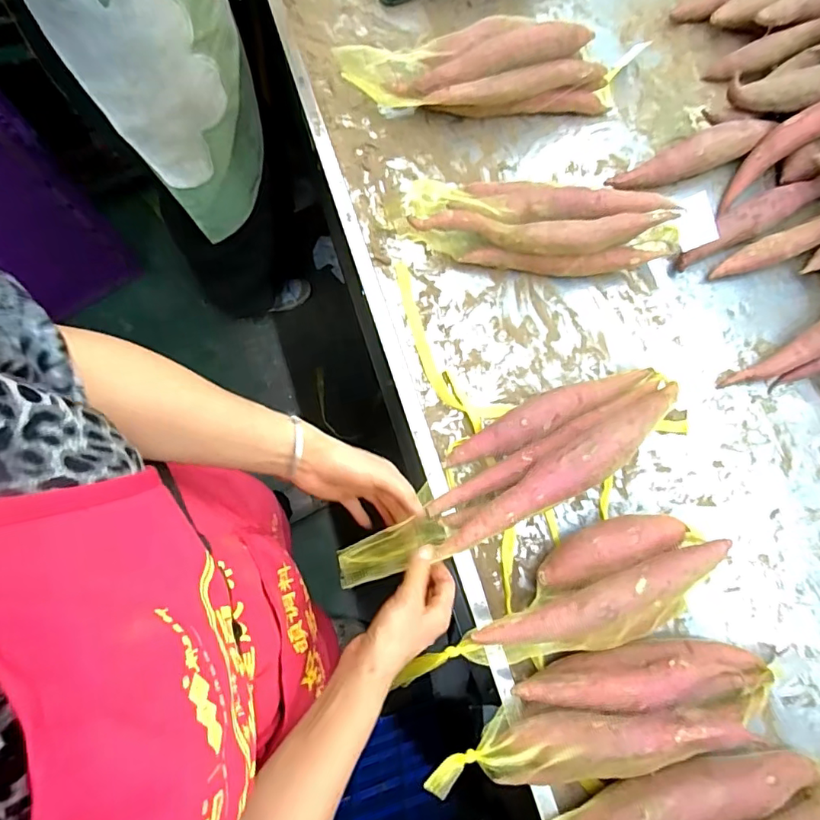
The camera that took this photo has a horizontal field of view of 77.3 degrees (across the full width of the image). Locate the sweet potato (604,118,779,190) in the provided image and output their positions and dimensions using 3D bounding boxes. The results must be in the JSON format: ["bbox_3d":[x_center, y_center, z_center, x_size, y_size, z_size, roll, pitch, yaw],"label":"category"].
[{"bbox_3d":[0.367,-0.334,0.673,0.219,0.043,0.046,-20,81,-5],"label":"sweet potato"}]

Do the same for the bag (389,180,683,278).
[{"bbox_3d":[0.155,-0.228,0.630,0.359,0.067,0.109,10,79,0],"label":"bag"}]

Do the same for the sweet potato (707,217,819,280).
[{"bbox_3d":[0.477,-0.210,0.653,0.186,0.041,0.042,-23,81,-5],"label":"sweet potato"}]

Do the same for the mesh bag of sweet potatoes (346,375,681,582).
[{"bbox_3d":[0.119,0.061,0.559,0.396,0.083,0.108,-31,82,-10],"label":"mesh bag of sweet potatoes"}]

